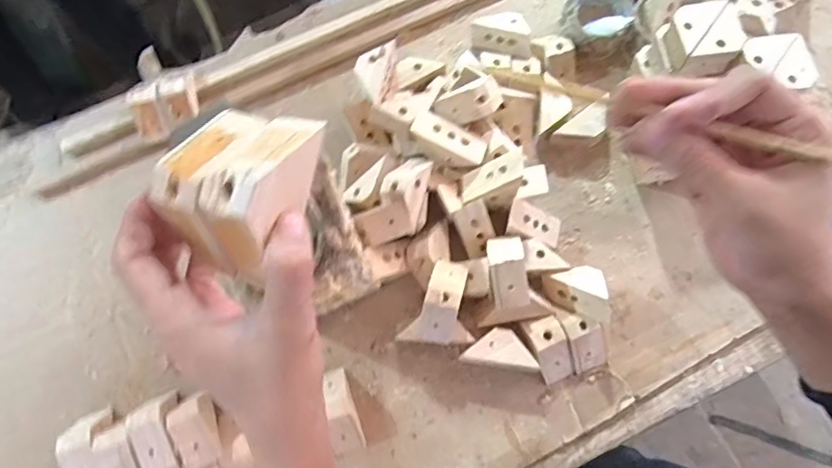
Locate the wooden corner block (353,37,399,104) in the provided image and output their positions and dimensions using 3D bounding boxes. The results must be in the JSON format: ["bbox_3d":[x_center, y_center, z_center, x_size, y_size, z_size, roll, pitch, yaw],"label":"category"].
[{"bbox_3d":[-0.048,-0.194,0.624,0.039,0.034,0.087,11,74,5],"label":"wooden corner block"}]

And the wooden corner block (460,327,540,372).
[{"bbox_3d":[0.090,0.122,0.562,0.076,0.035,0.038,8,73,5],"label":"wooden corner block"}]

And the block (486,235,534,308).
[{"bbox_3d":[0.096,0.035,0.548,0.039,0.040,0.079,-6,73,0],"label":"block"}]

